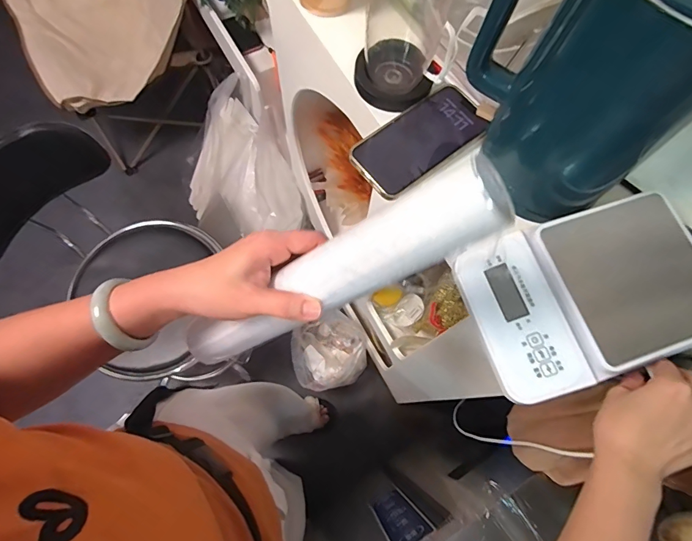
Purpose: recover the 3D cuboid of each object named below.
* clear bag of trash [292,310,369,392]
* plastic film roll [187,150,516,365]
[{"bbox_3d":[-0.051,0.256,1.320,0.237,0.146,0.231,-17,73,-8],"label":"clear bag of trash"},{"bbox_3d":[-0.027,0.014,0.311,0.299,0.035,0.048,-29,69,35],"label":"plastic film roll"}]

